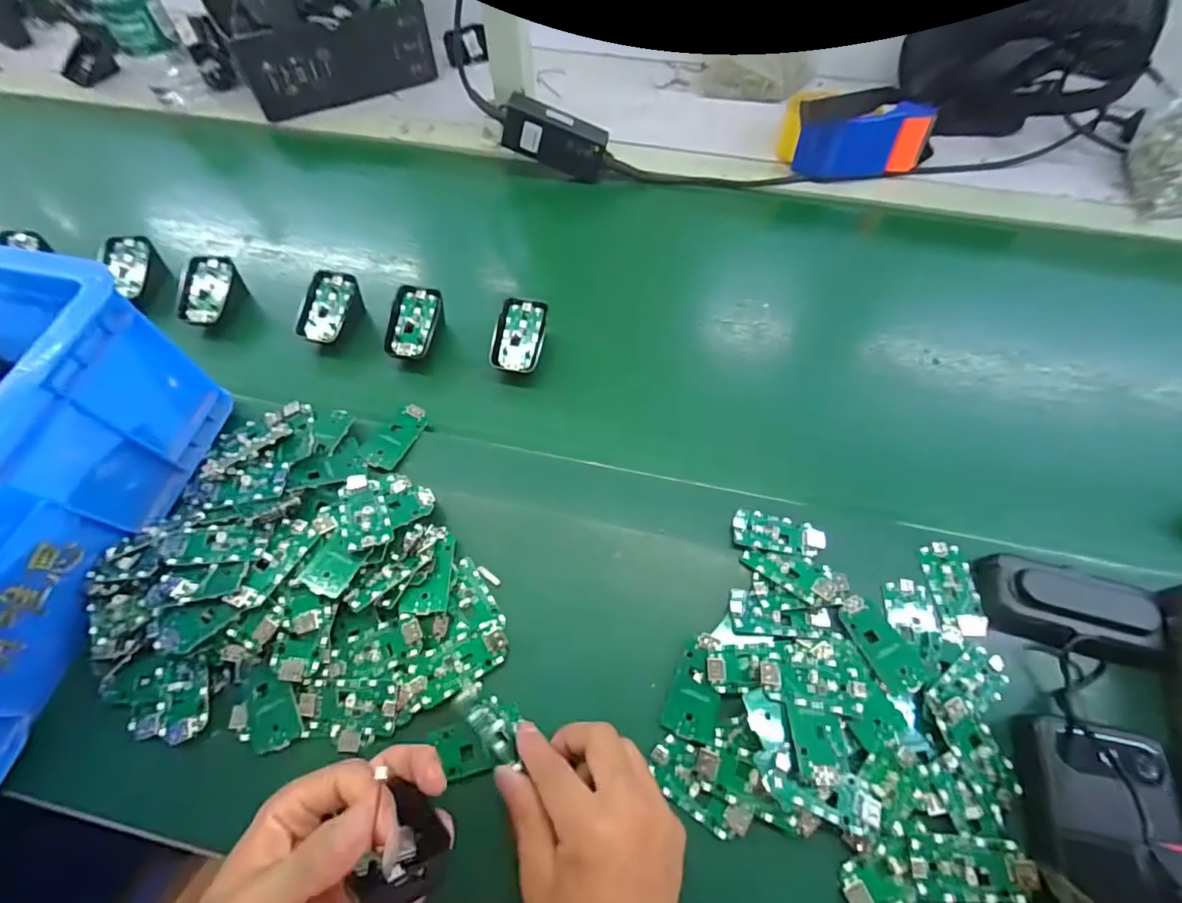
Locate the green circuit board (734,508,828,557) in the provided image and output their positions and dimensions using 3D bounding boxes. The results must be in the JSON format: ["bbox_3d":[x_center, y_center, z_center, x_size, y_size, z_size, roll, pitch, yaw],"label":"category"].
[{"bbox_3d":[0.139,0.061,0.390,0.063,0.007,0.031,6,59,4],"label":"green circuit board"}]

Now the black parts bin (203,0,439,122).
[{"bbox_3d":[-0.353,-0.556,0.703,0.240,0.093,0.164,-26,63,-15],"label":"black parts bin"}]

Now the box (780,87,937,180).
[{"bbox_3d":[0.307,-0.364,0.598,0.163,0.082,0.052,1,59,0],"label":"box"}]

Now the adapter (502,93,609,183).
[{"bbox_3d":[-0.040,-0.354,0.596,0.116,0.052,0.026,18,60,-13],"label":"adapter"}]

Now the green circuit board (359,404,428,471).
[{"bbox_3d":[-0.159,-0.013,0.432,0.029,0.004,0.064,25,55,4],"label":"green circuit board"}]

